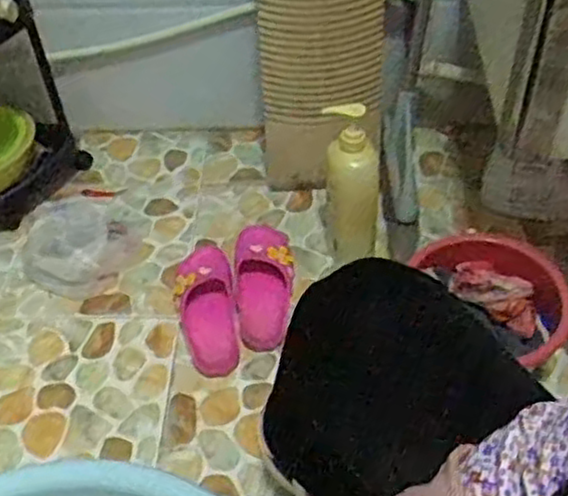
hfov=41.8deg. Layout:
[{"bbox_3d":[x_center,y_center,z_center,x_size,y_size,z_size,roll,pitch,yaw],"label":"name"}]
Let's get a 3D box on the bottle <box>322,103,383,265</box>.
[{"bbox_3d":[0.103,-0.076,1.116,0.073,0.248,0.102,-14,49,-10],"label":"bottle"}]

